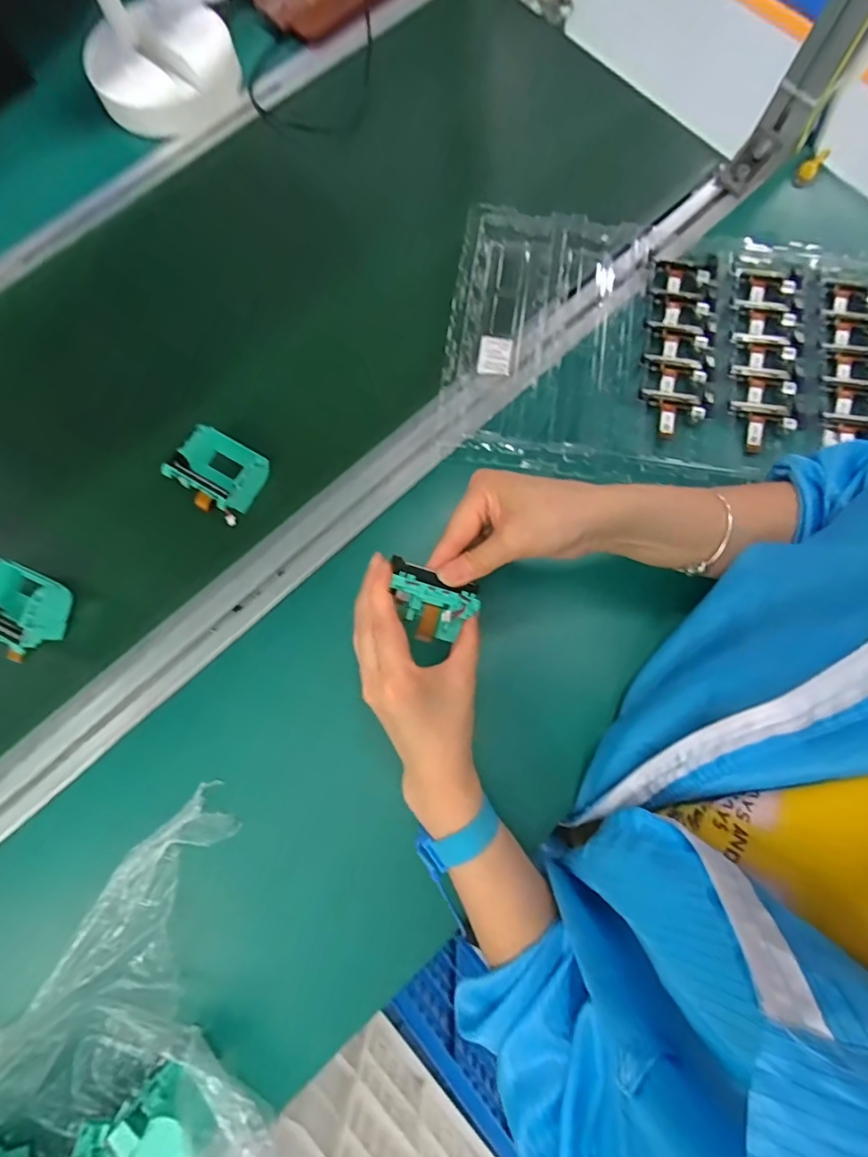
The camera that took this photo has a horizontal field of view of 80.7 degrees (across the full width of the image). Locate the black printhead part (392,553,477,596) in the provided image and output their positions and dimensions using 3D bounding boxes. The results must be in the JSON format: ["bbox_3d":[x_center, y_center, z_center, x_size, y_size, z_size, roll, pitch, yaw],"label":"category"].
[{"bbox_3d":[0.001,0.000,0.355,0.068,0.005,0.012,21,79,-25],"label":"black printhead part"}]

